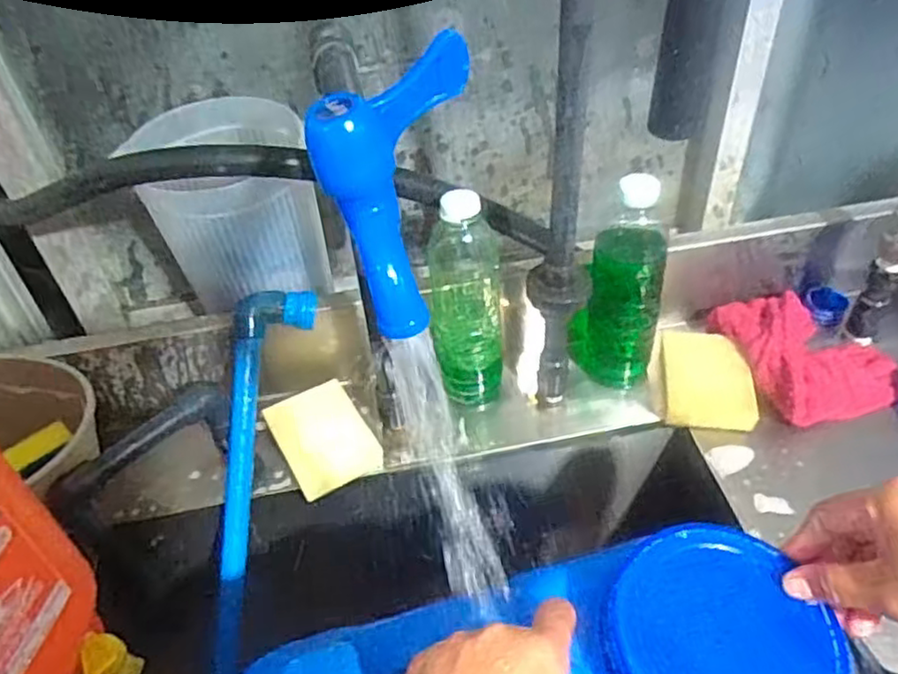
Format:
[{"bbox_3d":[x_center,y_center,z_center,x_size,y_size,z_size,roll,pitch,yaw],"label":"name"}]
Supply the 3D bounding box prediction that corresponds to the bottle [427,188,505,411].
[{"bbox_3d":[0.015,-0.029,0.624,0.062,0.216,0.062,-6,42,-1],"label":"bottle"}]

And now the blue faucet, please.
[{"bbox_3d":[-0.023,-0.054,0.257,0.050,0.108,0.035,5,15,10],"label":"blue faucet"}]

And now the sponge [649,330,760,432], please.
[{"bbox_3d":[0.240,0.041,0.663,0.085,0.030,0.115,-1,43,4],"label":"sponge"}]

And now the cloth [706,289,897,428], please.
[{"bbox_3d":[0.341,0.011,0.660,0.135,0.055,0.146,-15,44,-11],"label":"cloth"}]

